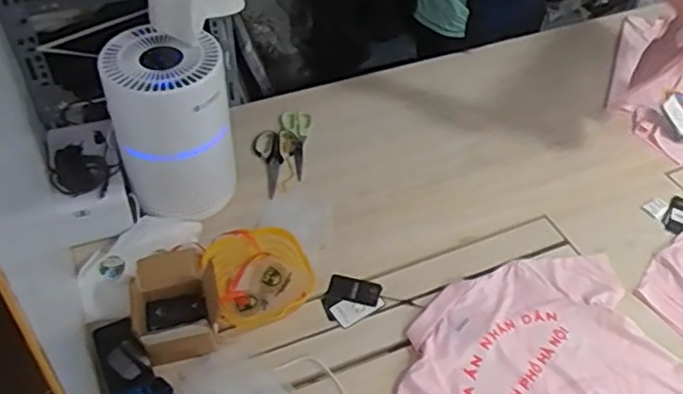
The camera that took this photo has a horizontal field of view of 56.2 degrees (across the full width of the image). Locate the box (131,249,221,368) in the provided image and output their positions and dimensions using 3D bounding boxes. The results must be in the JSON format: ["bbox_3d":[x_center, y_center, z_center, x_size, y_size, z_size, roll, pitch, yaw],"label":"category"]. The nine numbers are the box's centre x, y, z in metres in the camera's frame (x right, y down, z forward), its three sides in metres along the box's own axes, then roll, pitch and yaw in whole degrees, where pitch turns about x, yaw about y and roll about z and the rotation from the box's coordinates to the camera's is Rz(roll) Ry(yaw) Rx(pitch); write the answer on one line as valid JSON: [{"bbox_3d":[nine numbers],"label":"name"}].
[{"bbox_3d":[-0.260,0.166,0.995,0.130,0.097,0.167,-11,49,-12],"label":"box"}]

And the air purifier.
[{"bbox_3d":[-0.283,-0.110,1.092,0.184,0.308,0.153,-14,50,-14],"label":"air purifier"}]

